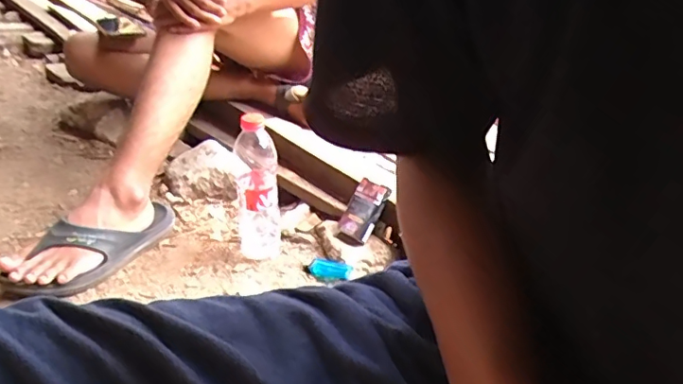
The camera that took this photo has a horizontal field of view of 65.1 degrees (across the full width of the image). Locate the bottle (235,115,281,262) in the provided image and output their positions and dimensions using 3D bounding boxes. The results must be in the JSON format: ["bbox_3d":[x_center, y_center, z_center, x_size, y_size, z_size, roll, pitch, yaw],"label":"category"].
[{"bbox_3d":[-0.125,-0.007,0.816,0.070,0.235,0.080,3,27,-6],"label":"bottle"}]

